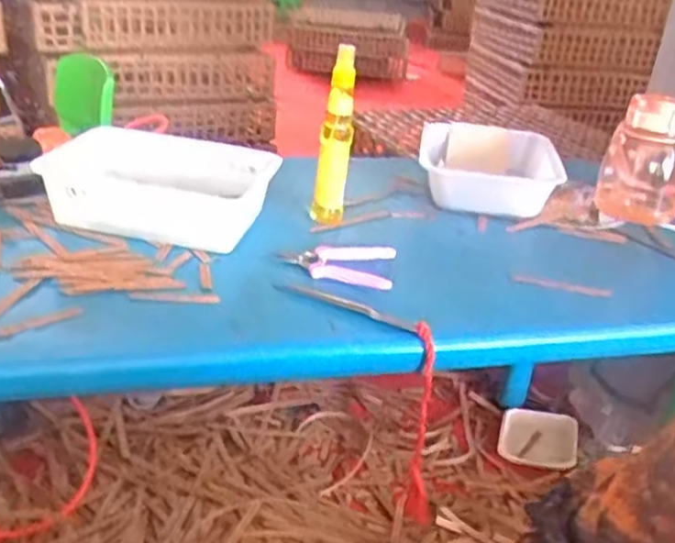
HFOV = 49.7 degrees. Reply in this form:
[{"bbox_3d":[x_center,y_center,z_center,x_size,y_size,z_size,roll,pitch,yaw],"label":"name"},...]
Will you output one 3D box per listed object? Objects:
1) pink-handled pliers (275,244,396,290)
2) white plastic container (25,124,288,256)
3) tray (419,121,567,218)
[{"bbox_3d":[0.001,-0.013,0.867,0.129,0.012,0.111,7,27,4],"label":"pink-handled pliers"},{"bbox_3d":[-0.211,-0.111,0.930,0.223,0.092,0.174,10,27,9],"label":"white plastic container"},{"bbox_3d":[0.224,-0.155,1.097,0.200,0.079,0.246,8,27,6],"label":"tray"}]

